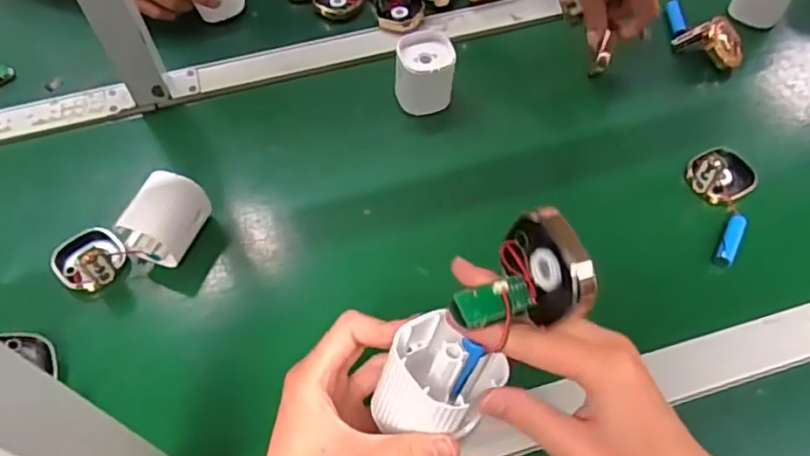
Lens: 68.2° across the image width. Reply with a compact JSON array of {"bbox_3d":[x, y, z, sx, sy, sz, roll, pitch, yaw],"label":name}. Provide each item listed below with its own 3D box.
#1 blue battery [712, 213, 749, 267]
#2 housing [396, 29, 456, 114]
[{"bbox_3d":[0.284,0.010,0.521,0.016,0.011,0.055,27,61,20],"label":"blue battery"},{"bbox_3d":[0.020,-0.159,0.612,0.057,0.062,0.053,-1,55,2],"label":"housing"}]

